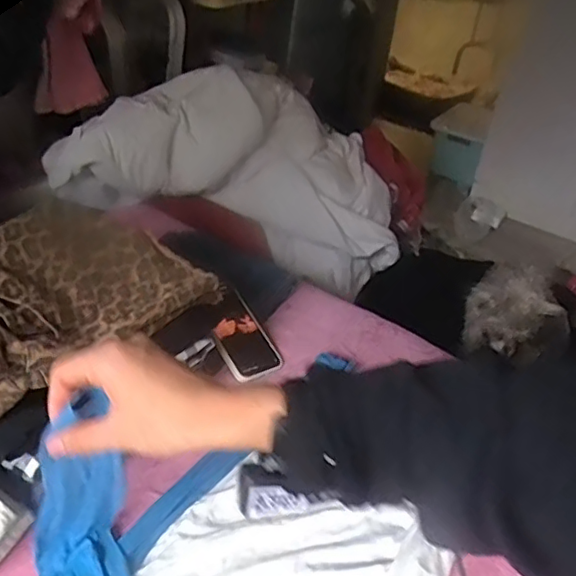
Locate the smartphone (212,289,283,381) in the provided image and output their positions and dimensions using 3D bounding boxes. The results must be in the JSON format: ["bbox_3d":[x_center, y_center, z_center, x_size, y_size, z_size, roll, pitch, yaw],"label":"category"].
[{"bbox_3d":[-0.067,0.070,0.866,0.088,0.016,0.136,-19,66,-42],"label":"smartphone"}]

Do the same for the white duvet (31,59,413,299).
[{"bbox_3d":[-0.112,-0.286,1.512,0.807,0.402,0.447,4,36,-5],"label":"white duvet"}]

